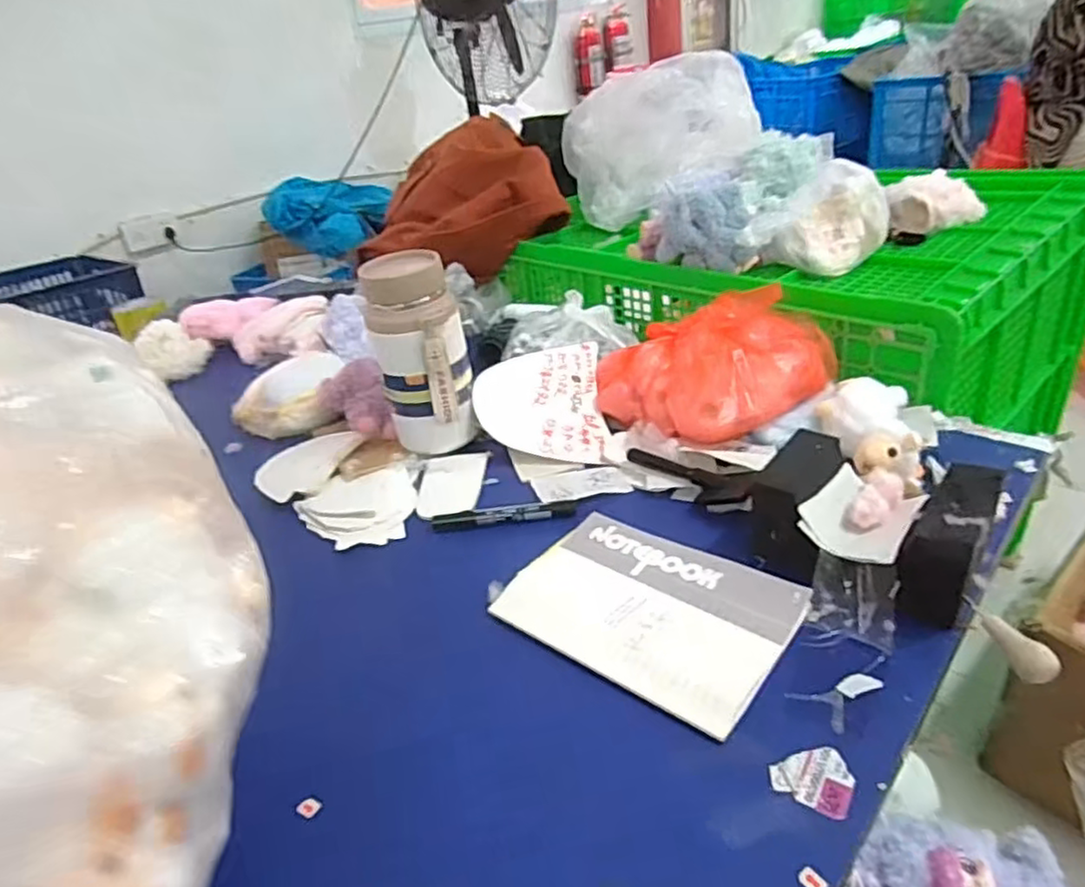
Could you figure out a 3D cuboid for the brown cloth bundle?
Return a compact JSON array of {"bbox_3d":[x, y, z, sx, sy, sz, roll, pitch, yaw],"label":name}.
[{"bbox_3d":[-0.155,-0.408,1.186,0.329,0.209,0.322,-12,31,-8],"label":"brown cloth bundle"}]

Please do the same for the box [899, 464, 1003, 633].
[{"bbox_3d":[0.287,0.072,0.488,0.045,0.075,0.103,17,39,34],"label":"box"}]

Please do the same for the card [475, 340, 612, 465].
[{"bbox_3d":[-0.002,-0.045,0.753,0.140,0.013,0.163,-1,58,-6],"label":"card"}]

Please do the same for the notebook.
[{"bbox_3d":[0.077,0.122,0.525,0.203,0.012,0.143,19,40,36],"label":"notebook"}]

